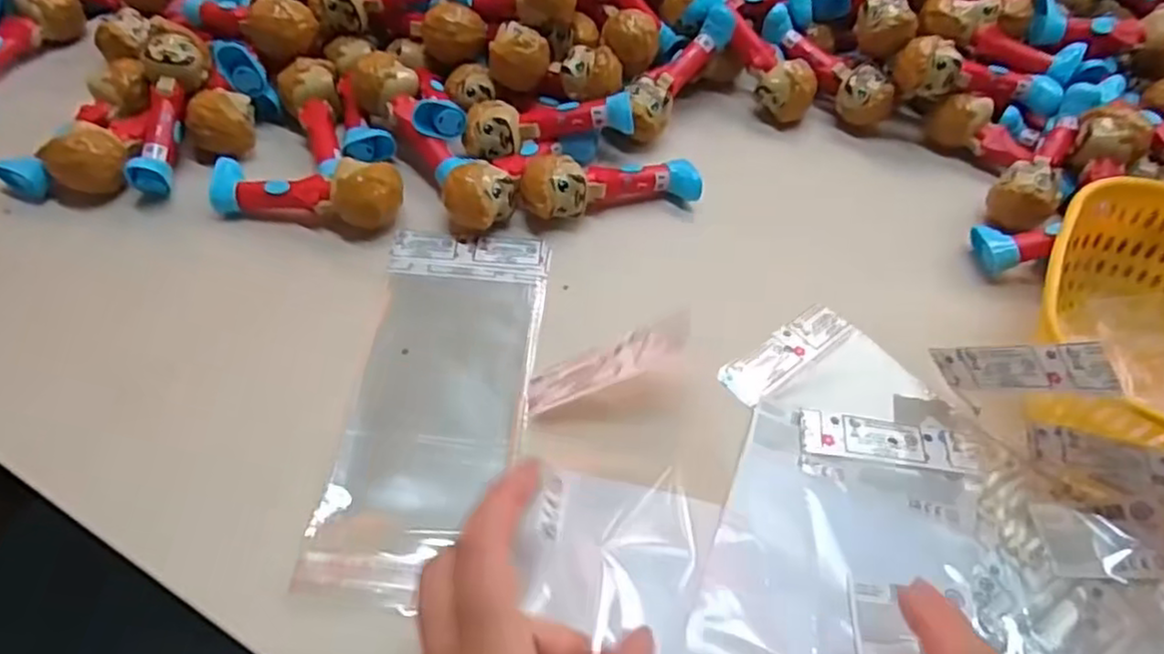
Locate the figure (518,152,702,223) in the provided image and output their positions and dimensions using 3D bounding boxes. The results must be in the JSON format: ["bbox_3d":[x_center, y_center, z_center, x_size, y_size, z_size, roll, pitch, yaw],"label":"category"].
[{"bbox_3d":[0.021,-0.100,0.494,0.125,0.040,0.039,-10,53,-11],"label":"figure"}]

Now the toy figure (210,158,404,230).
[{"bbox_3d":[-0.185,-0.092,0.476,0.128,0.043,0.045,10,52,4],"label":"toy figure"}]

